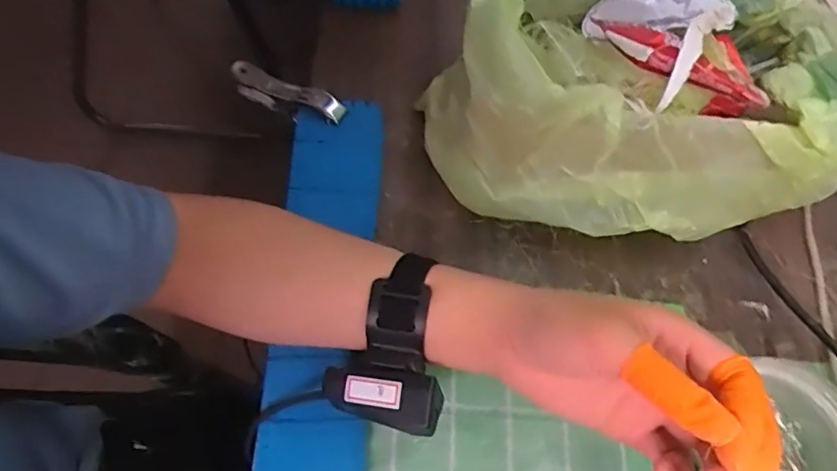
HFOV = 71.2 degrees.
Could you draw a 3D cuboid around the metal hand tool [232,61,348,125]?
[{"bbox_3d":[-0.114,-0.122,0.513,0.113,0.037,0.019,21,64,25],"label":"metal hand tool"}]

